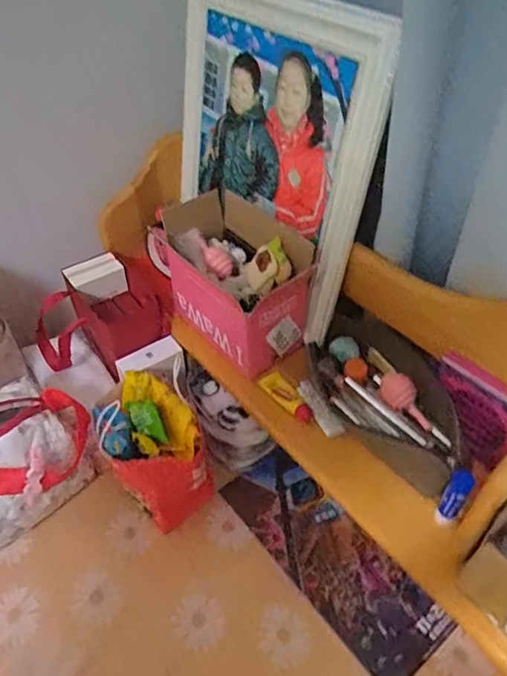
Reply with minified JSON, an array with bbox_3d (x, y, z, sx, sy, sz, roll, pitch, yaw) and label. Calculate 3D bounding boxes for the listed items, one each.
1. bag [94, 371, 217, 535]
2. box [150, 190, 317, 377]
[{"bbox_3d":[-0.118,0.132,0.618,0.106,0.157,0.124,-25,51,-22],"label":"bag"},{"bbox_3d":[-0.021,-0.073,0.635,0.118,0.123,0.194,-31,54,-26],"label":"box"}]

